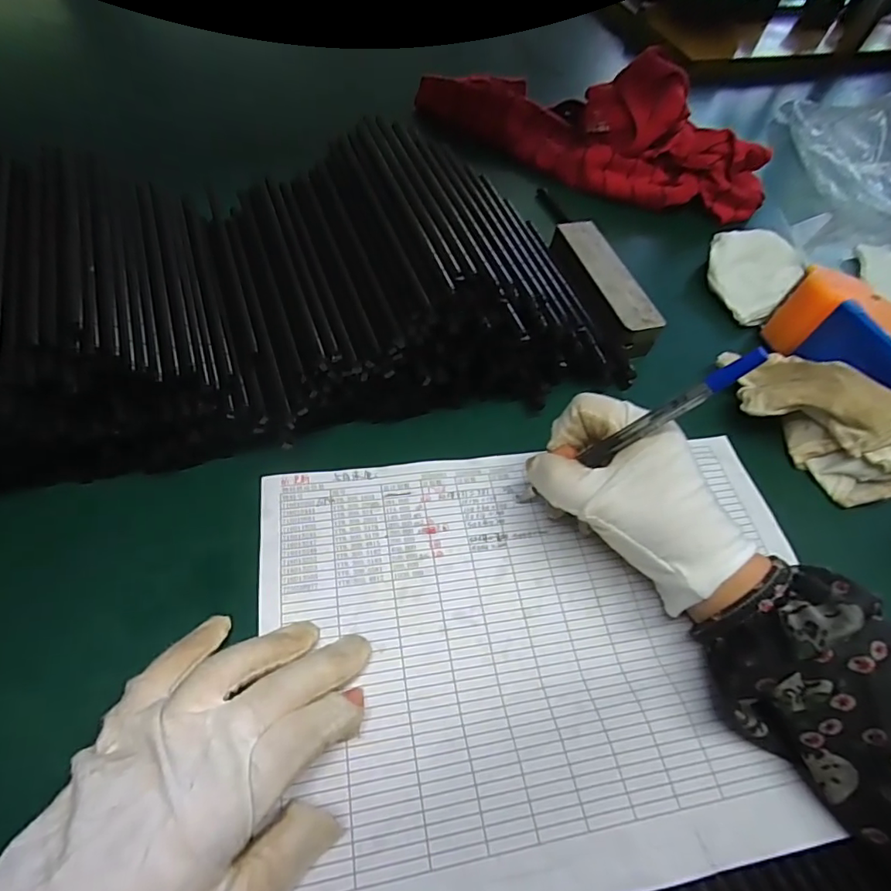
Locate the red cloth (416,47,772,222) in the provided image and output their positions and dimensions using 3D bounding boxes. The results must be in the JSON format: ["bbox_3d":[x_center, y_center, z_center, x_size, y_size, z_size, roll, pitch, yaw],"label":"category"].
[{"bbox_3d":[0.136,-0.305,0.492,0.342,0.062,0.106,24,59,9],"label":"red cloth"}]

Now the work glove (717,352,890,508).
[{"bbox_3d":[0.239,-0.022,0.336,0.064,0.052,0.123,-34,65,-27],"label":"work glove"}]

